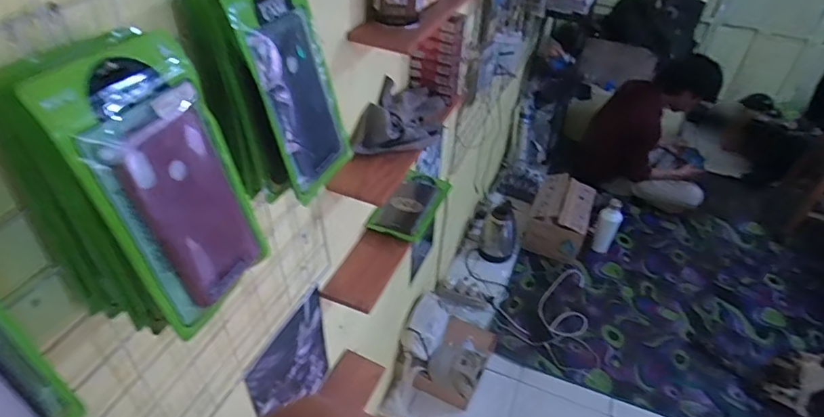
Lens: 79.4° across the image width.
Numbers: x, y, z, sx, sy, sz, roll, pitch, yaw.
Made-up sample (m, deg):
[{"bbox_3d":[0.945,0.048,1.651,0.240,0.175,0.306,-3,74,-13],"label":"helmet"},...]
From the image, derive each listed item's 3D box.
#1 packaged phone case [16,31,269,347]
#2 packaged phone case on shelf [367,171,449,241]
[{"bbox_3d":[-0.173,-0.016,0.367,0.012,0.205,0.111,5,37,27],"label":"packaged phone case"},{"bbox_3d":[0.001,-0.010,1.068,0.111,0.033,0.226,17,42,16],"label":"packaged phone case on shelf"}]

